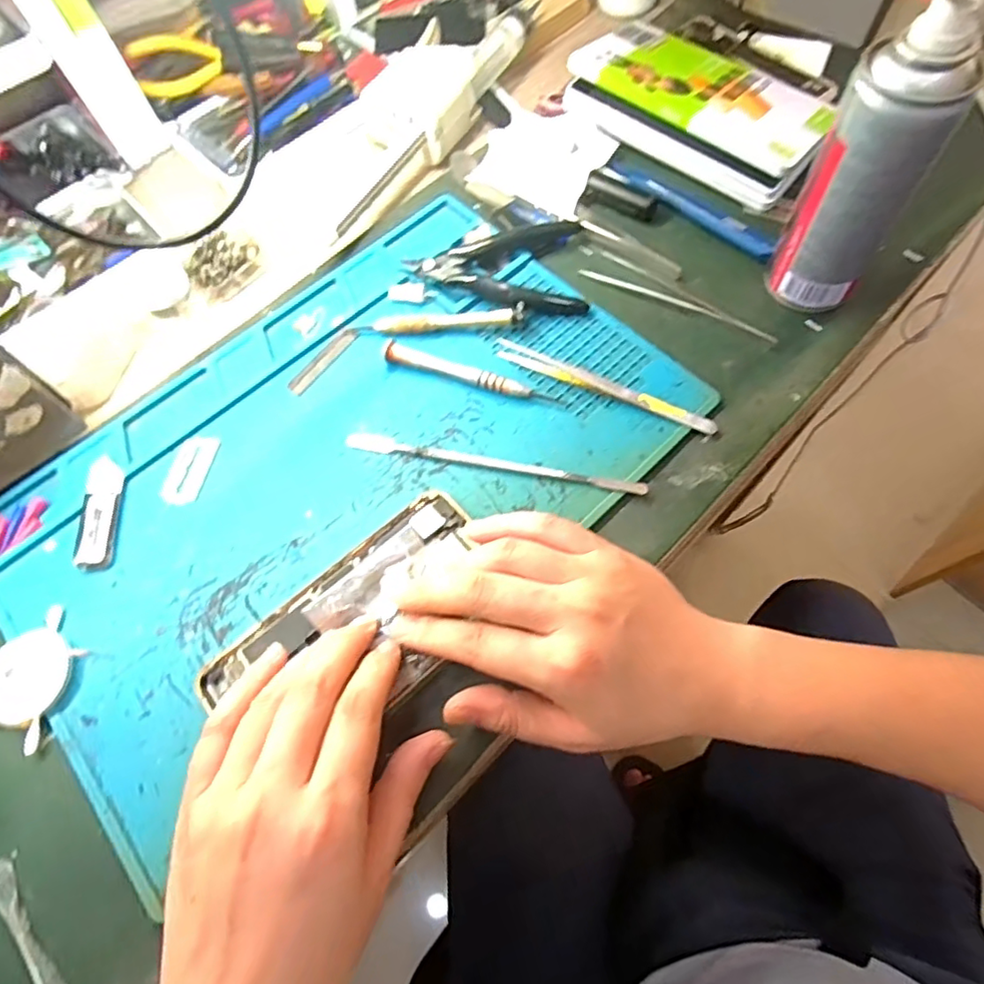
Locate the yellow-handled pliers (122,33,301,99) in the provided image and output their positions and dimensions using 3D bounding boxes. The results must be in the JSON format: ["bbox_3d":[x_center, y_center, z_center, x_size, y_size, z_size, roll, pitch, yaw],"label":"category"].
[{"bbox_3d":[-0.221,-0.349,0.467,0.125,0.012,0.048,-18,87,-9],"label":"yellow-handled pliers"}]

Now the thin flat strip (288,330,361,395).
[{"bbox_3d":[-0.107,-0.084,0.372,0.013,0.004,0.056,36,71,17],"label":"thin flat strip"}]

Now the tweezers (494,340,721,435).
[{"bbox_3d":[0.065,-0.063,0.346,0.136,0.009,0.008,25,68,13],"label":"tweezers"}]

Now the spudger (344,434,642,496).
[{"bbox_3d":[0.000,-0.016,0.332,0.172,0.005,0.011,12,66,8],"label":"spudger"}]

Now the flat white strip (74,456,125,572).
[{"bbox_3d":[-0.221,0.010,0.331,0.019,0.008,0.068,-9,65,-2],"label":"flat white strip"}]

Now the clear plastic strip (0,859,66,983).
[{"bbox_3d":[-0.202,0.190,0.252,0.009,0.004,0.067,-42,70,-16],"label":"clear plastic strip"}]

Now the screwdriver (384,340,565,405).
[{"bbox_3d":[-0.013,-0.070,0.353,0.110,0.013,0.009,18,67,10],"label":"screwdriver"}]

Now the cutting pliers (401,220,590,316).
[{"bbox_3d":[0.007,-0.143,0.380,0.114,0.013,0.079,-12,65,-3],"label":"cutting pliers"}]

